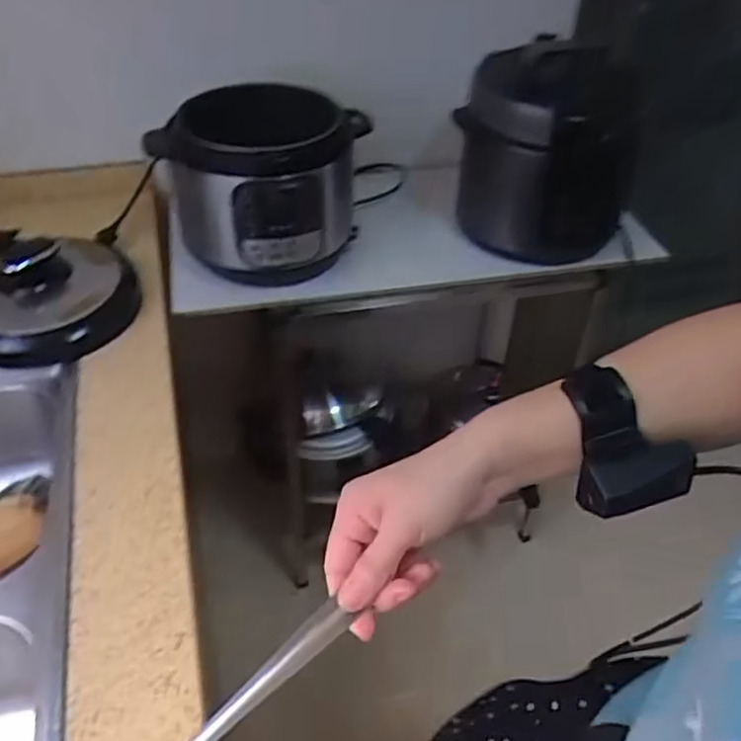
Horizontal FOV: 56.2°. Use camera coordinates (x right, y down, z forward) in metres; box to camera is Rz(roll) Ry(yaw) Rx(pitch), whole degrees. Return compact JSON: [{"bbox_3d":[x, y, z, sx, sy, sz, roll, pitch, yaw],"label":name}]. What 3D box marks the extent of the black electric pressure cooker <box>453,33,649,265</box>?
[{"bbox_3d":[0.278,-0.325,1.088,0.250,0.286,0.229,16,44,15],"label":"black electric pressure cooker"}]

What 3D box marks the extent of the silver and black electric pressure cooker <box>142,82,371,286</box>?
[{"bbox_3d":[-0.163,-0.287,1.077,0.292,0.235,0.248,-5,43,-7],"label":"silver and black electric pressure cooker"}]

